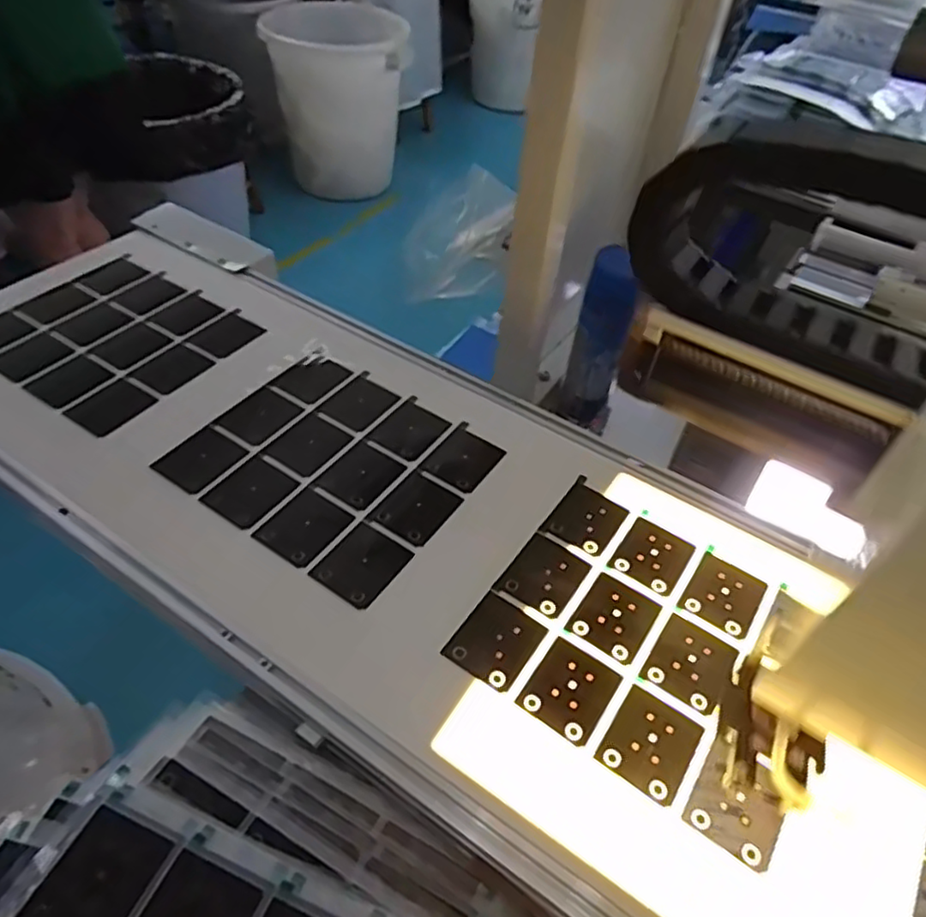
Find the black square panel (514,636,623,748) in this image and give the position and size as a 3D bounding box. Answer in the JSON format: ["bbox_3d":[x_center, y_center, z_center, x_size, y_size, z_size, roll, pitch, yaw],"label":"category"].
[{"bbox_3d":[0.074,0.159,0.458,0.052,0.004,0.061,30,52,20],"label":"black square panel"}]

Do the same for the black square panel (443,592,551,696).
[{"bbox_3d":[0.024,0.132,0.480,0.054,0.004,0.063,30,51,20],"label":"black square panel"}]

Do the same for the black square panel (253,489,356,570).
[{"bbox_3d":[-0.129,0.054,0.538,0.055,0.005,0.065,29,51,19],"label":"black square panel"}]

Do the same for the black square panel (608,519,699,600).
[{"bbox_3d":[0.154,0.078,0.539,0.052,0.004,0.061,30,51,20],"label":"black square panel"}]

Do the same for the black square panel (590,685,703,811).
[{"bbox_3d":[0.123,0.187,0.436,0.052,0.005,0.061,30,51,19],"label":"black square panel"}]

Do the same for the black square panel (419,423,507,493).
[{"bbox_3d":[0.001,0.000,0.604,0.056,0.004,0.067,30,51,20],"label":"black square panel"}]

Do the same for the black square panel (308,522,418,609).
[{"bbox_3d":[-0.078,0.083,0.520,0.056,0.004,0.065,30,51,20],"label":"black square panel"}]

